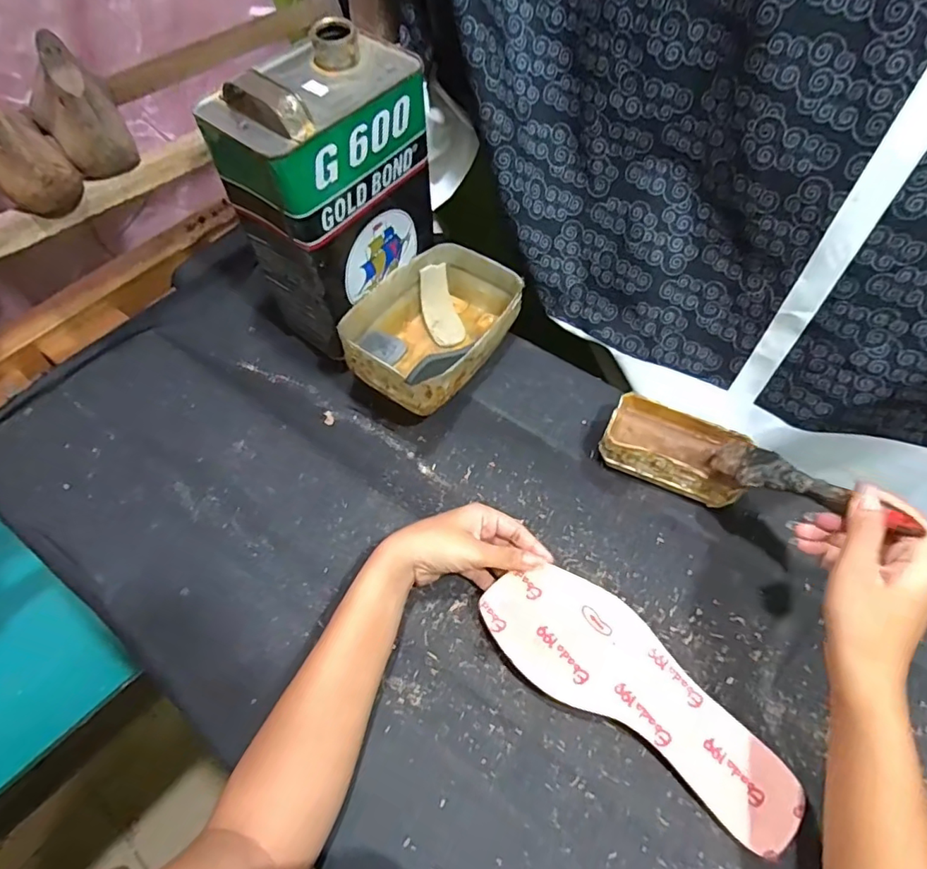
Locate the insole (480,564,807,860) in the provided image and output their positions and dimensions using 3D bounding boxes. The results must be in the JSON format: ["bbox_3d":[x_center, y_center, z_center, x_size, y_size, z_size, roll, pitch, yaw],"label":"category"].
[{"bbox_3d":[0.126,0.182,0.387,0.240,0.007,0.083,35,64,16],"label":"insole"}]

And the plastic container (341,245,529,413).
[{"bbox_3d":[-0.028,-0.110,0.553,0.125,0.069,0.181,30,62,17],"label":"plastic container"}]

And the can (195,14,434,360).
[{"bbox_3d":[-0.117,-0.215,0.506,0.098,0.240,0.157,31,59,18],"label":"can"}]

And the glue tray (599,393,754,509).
[{"bbox_3d":[0.194,0.016,0.493,0.127,0.044,0.074,24,60,14],"label":"glue tray"}]

